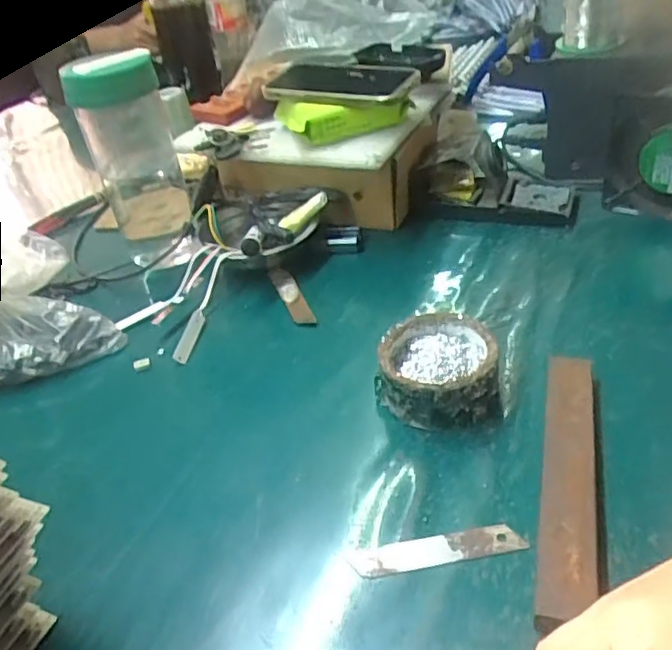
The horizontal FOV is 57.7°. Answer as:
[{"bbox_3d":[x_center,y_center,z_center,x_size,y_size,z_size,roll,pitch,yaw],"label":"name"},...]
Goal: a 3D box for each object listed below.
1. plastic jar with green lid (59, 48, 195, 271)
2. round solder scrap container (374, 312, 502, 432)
[{"bbox_3d":[-0.199,-0.158,0.617,0.078,0.191,0.079,-18,38,-13],"label":"plastic jar with green lid"},{"bbox_3d":[0.072,0.034,0.439,0.083,0.044,0.080,-5,37,4],"label":"round solder scrap container"}]

